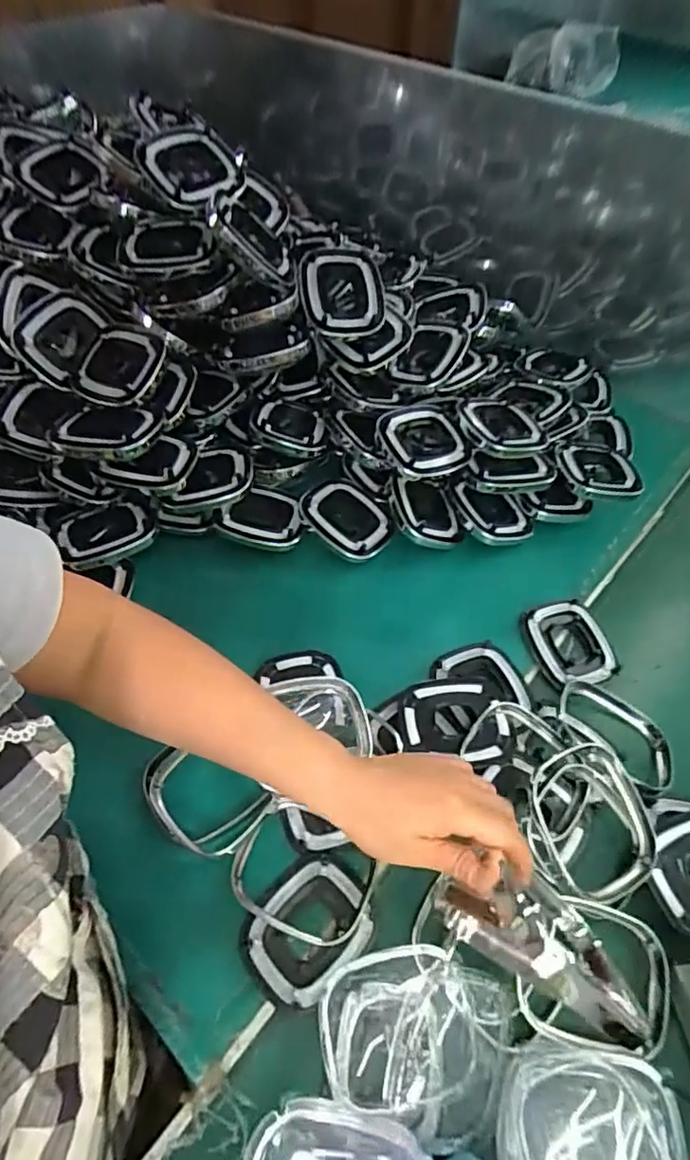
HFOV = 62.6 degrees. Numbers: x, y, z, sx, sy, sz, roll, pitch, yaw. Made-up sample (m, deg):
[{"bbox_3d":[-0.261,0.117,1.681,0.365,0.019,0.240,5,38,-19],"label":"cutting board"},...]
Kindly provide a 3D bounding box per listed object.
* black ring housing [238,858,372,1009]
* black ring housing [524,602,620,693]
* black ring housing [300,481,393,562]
[{"bbox_3d":[-0.031,0.289,0.474,0.102,0.011,0.085,-38,63,-24],"label":"black ring housing"},{"bbox_3d":[0.254,0.072,0.641,0.082,0.019,0.098,-8,54,-6],"label":"black ring housing"},{"bbox_3d":[0.007,-0.083,0.706,0.115,0.029,0.101,33,60,22],"label":"black ring housing"}]

